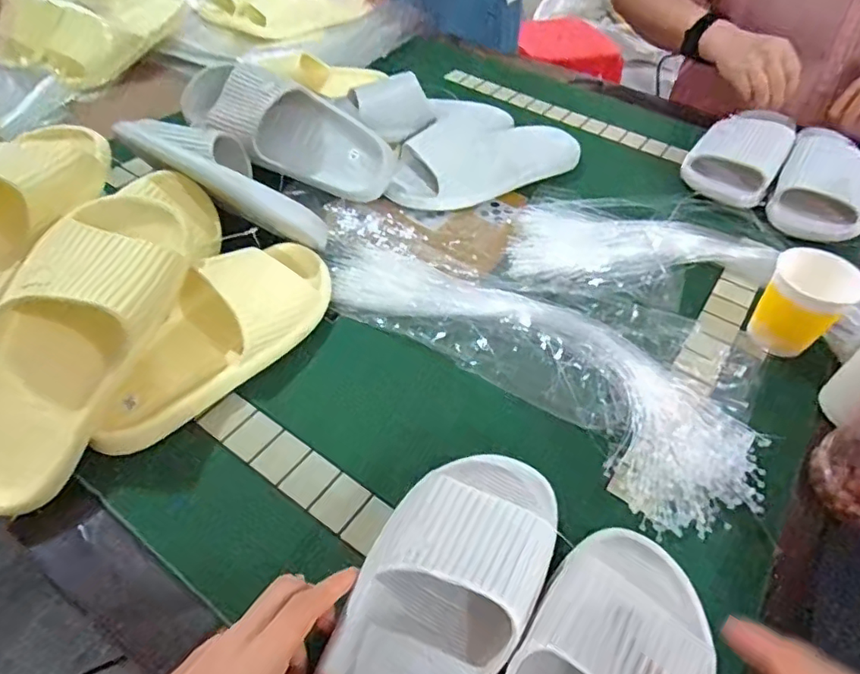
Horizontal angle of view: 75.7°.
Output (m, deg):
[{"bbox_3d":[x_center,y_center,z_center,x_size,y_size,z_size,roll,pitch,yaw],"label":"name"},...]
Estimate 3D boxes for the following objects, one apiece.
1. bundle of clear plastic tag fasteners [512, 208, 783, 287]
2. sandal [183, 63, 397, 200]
[{"bbox_3d":[0.236,-0.101,0.610,0.290,0.030,0.123,5,47,3],"label":"bundle of clear plastic tag fasteners"},{"bbox_3d":[-0.168,-0.241,0.655,0.258,0.096,0.089,24,6,-11],"label":"sandal"}]

